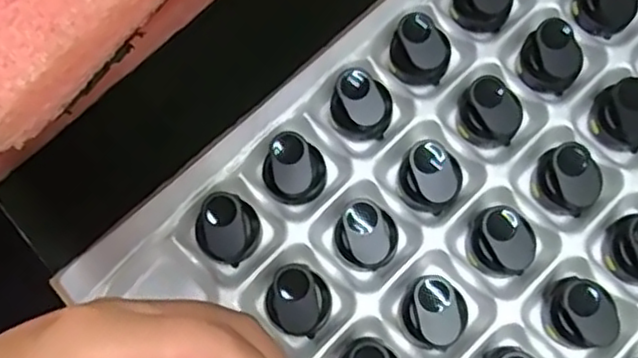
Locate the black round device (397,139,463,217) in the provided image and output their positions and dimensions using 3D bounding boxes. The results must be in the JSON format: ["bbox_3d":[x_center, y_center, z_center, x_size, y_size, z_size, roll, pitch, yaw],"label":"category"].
[{"bbox_3d":[0.052,-0.002,0.298,0.027,0.019,0.028,0,73,-1],"label":"black round device"}]

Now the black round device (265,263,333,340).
[{"bbox_3d":[-0.008,0.053,0.287,0.025,0.019,0.028,28,74,8],"label":"black round device"}]

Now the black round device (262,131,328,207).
[{"bbox_3d":[-0.011,-0.004,0.303,0.028,0.016,0.027,0,73,-1],"label":"black round device"}]

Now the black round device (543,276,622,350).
[{"bbox_3d":[0.114,0.058,0.280,0.029,0.020,0.027,0,73,-1],"label":"black round device"}]

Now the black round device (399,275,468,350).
[{"bbox_3d":[0.050,0.058,0.283,0.029,0.018,0.028,0,73,-1],"label":"black round device"}]

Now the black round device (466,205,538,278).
[{"bbox_3d":[0.083,0.027,0.290,0.030,0.019,0.026,3,73,0],"label":"black round device"}]

